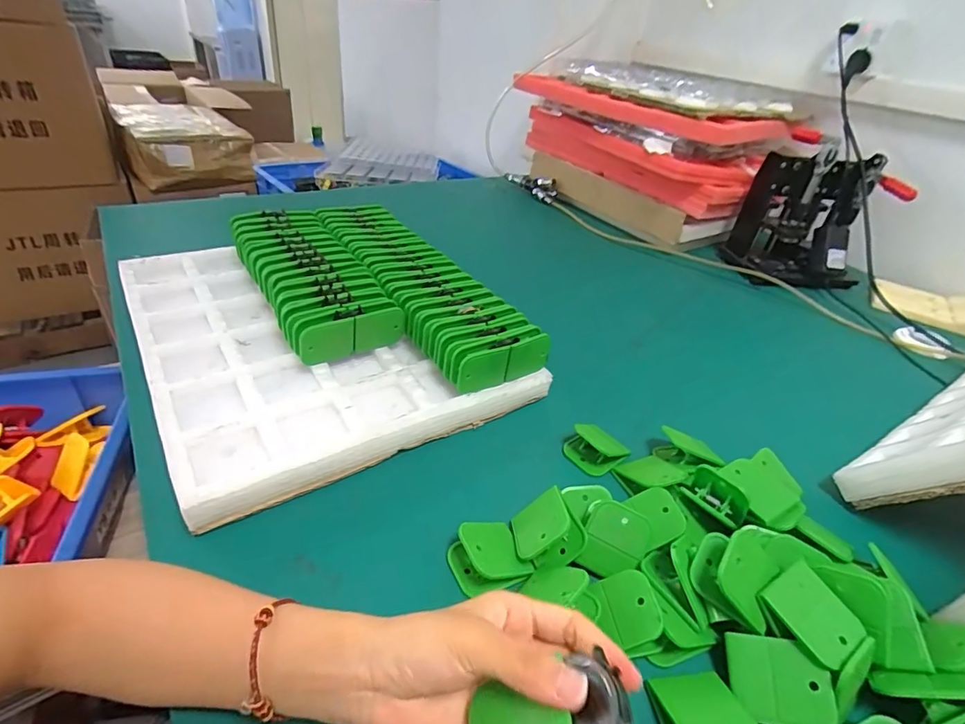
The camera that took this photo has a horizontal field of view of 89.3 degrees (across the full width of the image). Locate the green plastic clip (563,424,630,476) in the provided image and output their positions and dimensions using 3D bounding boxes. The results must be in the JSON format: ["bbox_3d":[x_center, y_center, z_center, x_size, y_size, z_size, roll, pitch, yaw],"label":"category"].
[{"bbox_3d":[0.108,0.082,0.464,0.056,0.037,0.030,20,37,17],"label":"green plastic clip"}]

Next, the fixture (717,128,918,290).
[{"bbox_3d":[0.577,-0.257,0.874,0.201,0.218,0.170,7,35,0],"label":"fixture"}]

